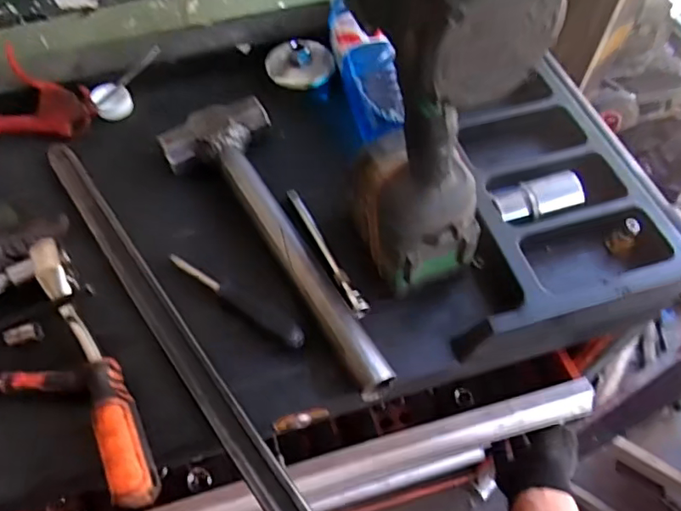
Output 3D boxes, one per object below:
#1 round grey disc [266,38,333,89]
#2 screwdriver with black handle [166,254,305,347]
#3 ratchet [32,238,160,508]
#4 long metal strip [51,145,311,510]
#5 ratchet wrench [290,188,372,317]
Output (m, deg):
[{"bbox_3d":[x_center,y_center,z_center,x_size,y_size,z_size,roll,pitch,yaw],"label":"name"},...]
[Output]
[{"bbox_3d":[-0.045,-0.217,0.598,0.073,0.024,0.058,-1,82,0],"label":"round grey disc"},{"bbox_3d":[-0.090,0.039,0.466,0.144,0.021,0.019,31,63,18],"label":"screwdriver with black handle"},{"bbox_3d":[-0.194,0.083,0.424,0.031,0.034,0.234,-26,61,-15],"label":"ratchet"},{"bbox_3d":[-0.155,0.049,0.461,0.027,0.009,0.458,-33,63,-19],"label":"long metal strip"},{"bbox_3d":[-0.014,-0.007,0.487,0.014,0.010,0.147,-23,60,-14],"label":"ratchet wrench"}]

